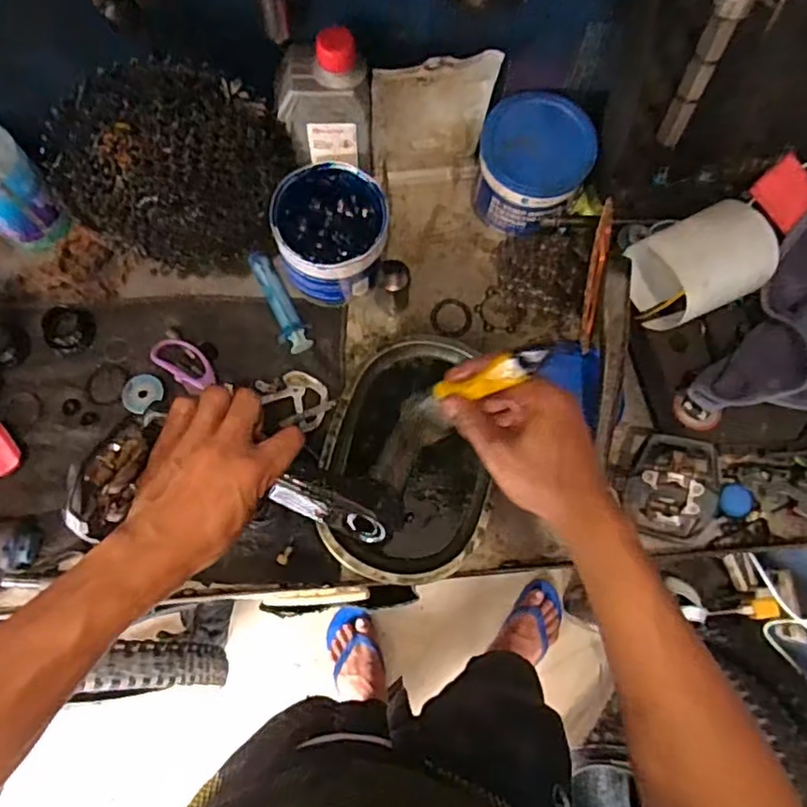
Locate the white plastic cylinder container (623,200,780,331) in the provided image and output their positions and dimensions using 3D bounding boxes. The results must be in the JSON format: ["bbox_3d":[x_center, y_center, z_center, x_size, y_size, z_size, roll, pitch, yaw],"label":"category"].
[{"bbox_3d":[0.261,-0.122,0.538,0.111,0.069,0.087,-25,76,-8],"label":"white plastic cylinder container"}]

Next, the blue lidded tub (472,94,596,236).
[{"bbox_3d":[0.123,-0.226,0.605,0.101,0.098,0.100,19,75,4],"label":"blue lidded tub"}]

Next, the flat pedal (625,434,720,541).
[{"bbox_3d":[0.231,0.074,0.530,0.068,0.025,0.091,14,108,23],"label":"flat pedal"}]

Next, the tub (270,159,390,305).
[{"bbox_3d":[-0.068,-0.156,0.584,0.095,0.093,0.101,0,74,-1],"label":"tub"}]

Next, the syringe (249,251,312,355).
[{"bbox_3d":[-0.120,-0.099,0.600,0.027,0.018,0.108,-25,76,-8],"label":"syringe"}]

